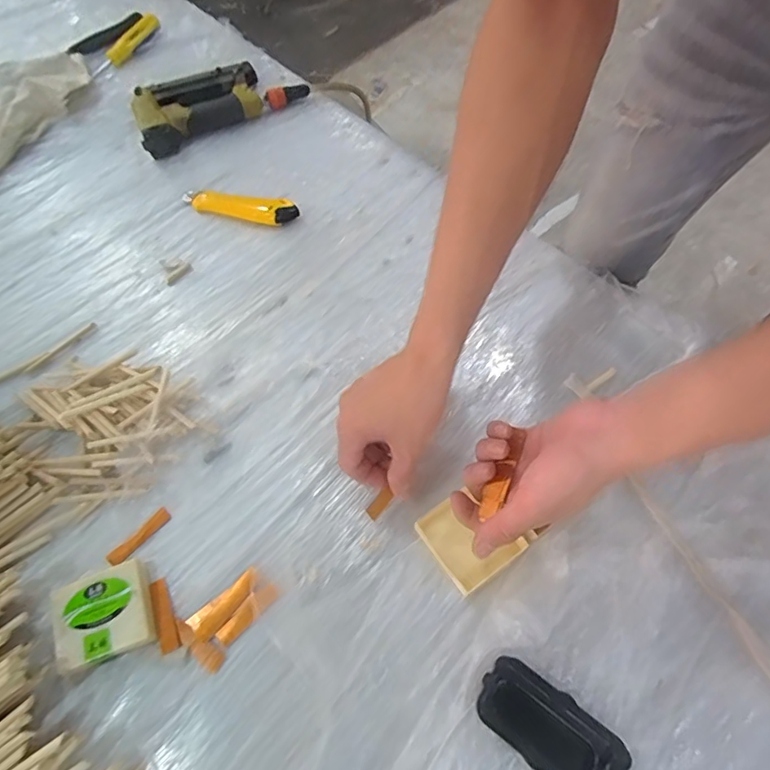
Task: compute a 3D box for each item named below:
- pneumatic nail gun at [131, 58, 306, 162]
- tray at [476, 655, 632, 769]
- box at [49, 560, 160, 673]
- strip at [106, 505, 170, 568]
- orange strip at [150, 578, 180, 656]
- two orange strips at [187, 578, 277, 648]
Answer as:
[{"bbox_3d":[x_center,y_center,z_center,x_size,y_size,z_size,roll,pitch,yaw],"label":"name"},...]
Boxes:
[{"bbox_3d":[-0.250,-0.430,0.782,0.253,0.046,0.136,-27,64,-14],"label":"pneumatic nail gun"},{"bbox_3d":[0.124,0.259,0.396,0.109,0.015,0.055,29,65,16],"label":"tray"},{"bbox_3d":[-0.236,0.194,0.445,0.075,0.020,0.070,-20,62,-11],"label":"box"},{"bbox_3d":[-0.225,0.140,0.483,0.013,0.005,0.063,38,67,20],"label":"strip"},{"bbox_3d":[-0.191,0.198,0.453,0.015,0.008,0.062,-24,63,-13],"label":"orange strip"},{"bbox_3d":[-0.137,0.187,0.451,0.024,0.005,0.065,41,68,21],"label":"two orange strips"}]

